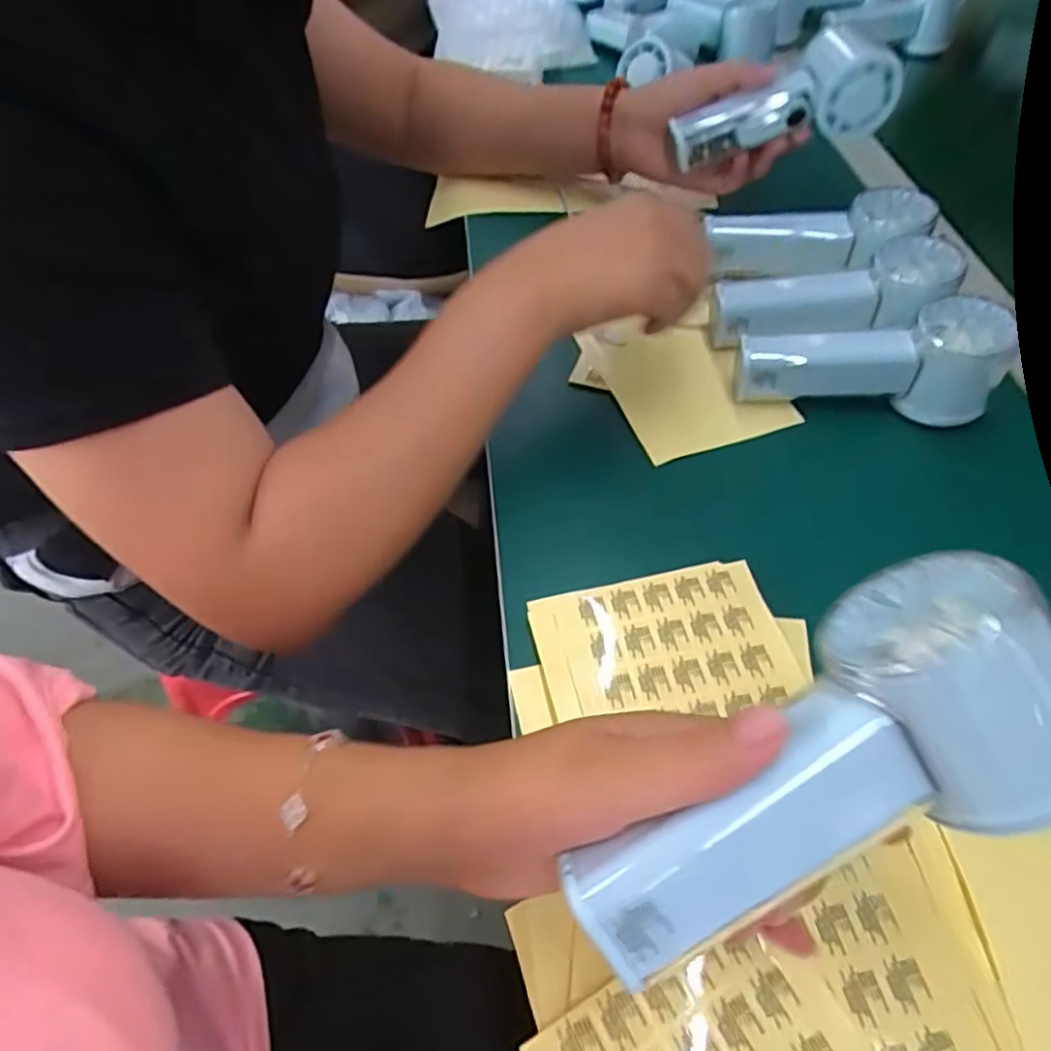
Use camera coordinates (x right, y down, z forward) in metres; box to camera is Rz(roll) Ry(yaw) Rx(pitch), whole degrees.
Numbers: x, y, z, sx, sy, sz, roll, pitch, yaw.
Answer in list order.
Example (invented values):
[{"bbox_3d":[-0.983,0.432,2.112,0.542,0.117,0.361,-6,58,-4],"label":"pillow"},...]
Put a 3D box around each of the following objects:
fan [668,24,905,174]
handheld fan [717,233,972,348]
[{"bbox_3d":[0.184,-0.307,0.492,0.150,0.058,0.047,-10,55,17],"label":"fan"},{"bbox_3d":[0.198,-0.146,0.439,0.147,0.036,0.053,-8,56,12],"label":"handheld fan"}]

